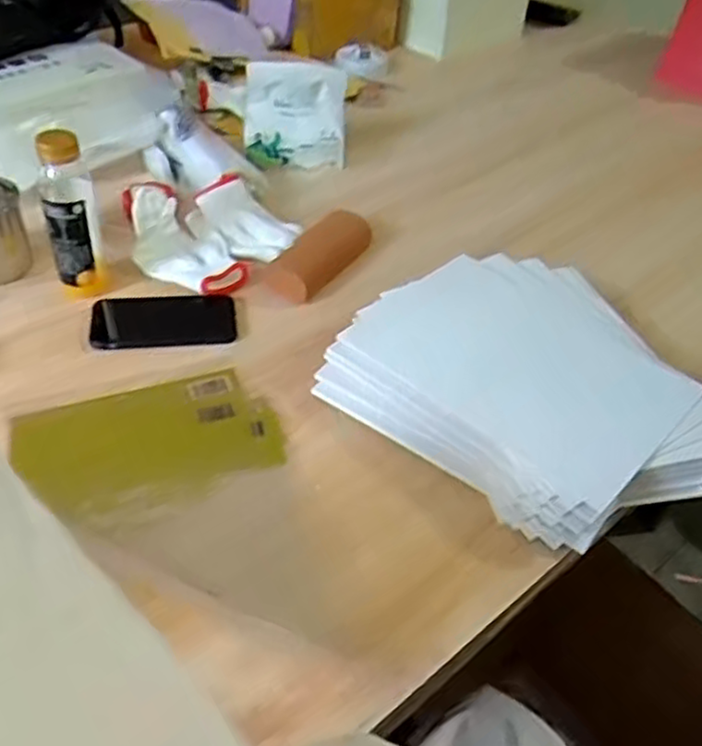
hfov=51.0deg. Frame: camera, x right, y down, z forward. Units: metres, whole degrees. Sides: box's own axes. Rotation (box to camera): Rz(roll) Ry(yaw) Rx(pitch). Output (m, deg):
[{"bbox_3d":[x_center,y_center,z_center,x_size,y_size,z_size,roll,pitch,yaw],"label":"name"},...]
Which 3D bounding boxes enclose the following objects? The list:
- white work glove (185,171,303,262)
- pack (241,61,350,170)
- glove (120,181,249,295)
[{"bbox_3d":[-0.130,-0.192,0.907,0.107,0.034,0.148,-29,54,-32],"label":"white work glove"},{"bbox_3d":[-0.076,-0.350,0.999,0.135,0.133,0.030,4,13,5],"label":"pack"},{"bbox_3d":[-0.216,-0.165,0.881,0.103,0.036,0.223,-27,52,-30],"label":"glove"}]

